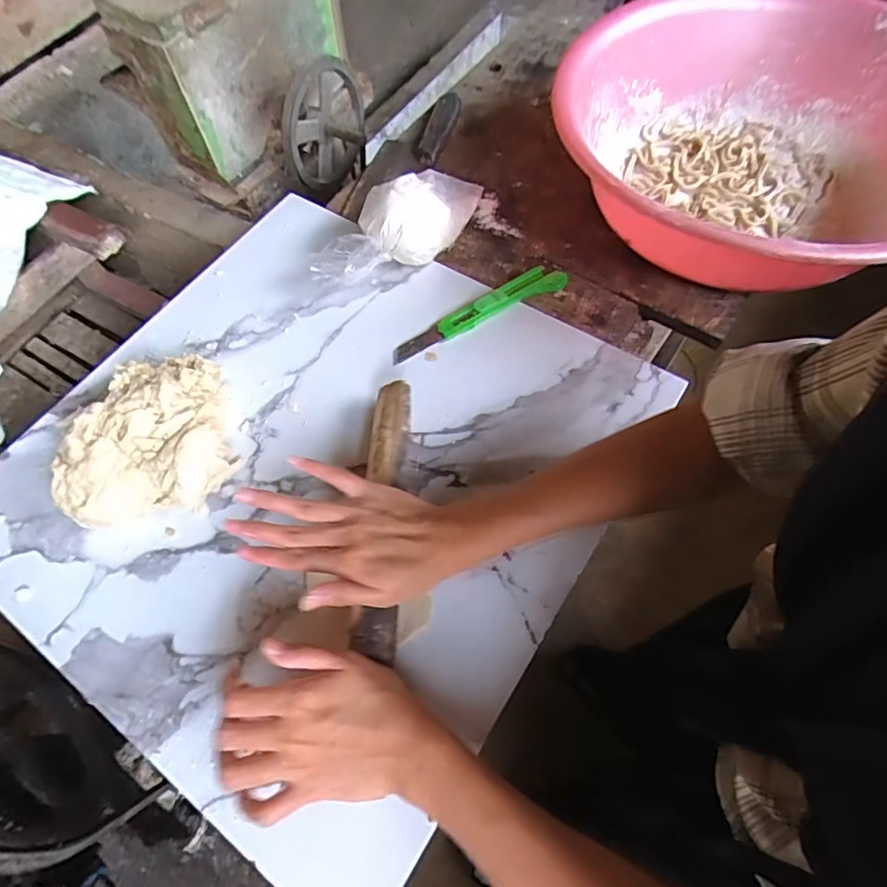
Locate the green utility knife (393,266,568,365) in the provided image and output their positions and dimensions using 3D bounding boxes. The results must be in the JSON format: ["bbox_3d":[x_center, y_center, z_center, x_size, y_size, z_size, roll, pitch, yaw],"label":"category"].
[{"bbox_3d":[0.035,-0.133,0.525,0.192,0.021,0.031,-27,65,-12],"label":"green utility knife"}]

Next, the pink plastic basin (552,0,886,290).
[{"bbox_3d":[0.323,-0.309,0.545,0.389,0.131,0.422,0,63,1],"label":"pink plastic basin"}]

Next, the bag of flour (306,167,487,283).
[{"bbox_3d":[-0.035,-0.238,0.548,0.228,0.069,0.086,-41,69,-18],"label":"bag of flour"}]

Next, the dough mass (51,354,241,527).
[{"bbox_3d":[-0.258,-0.012,0.453,0.129,0.061,0.147,-10,63,-4],"label":"dough mass"}]

